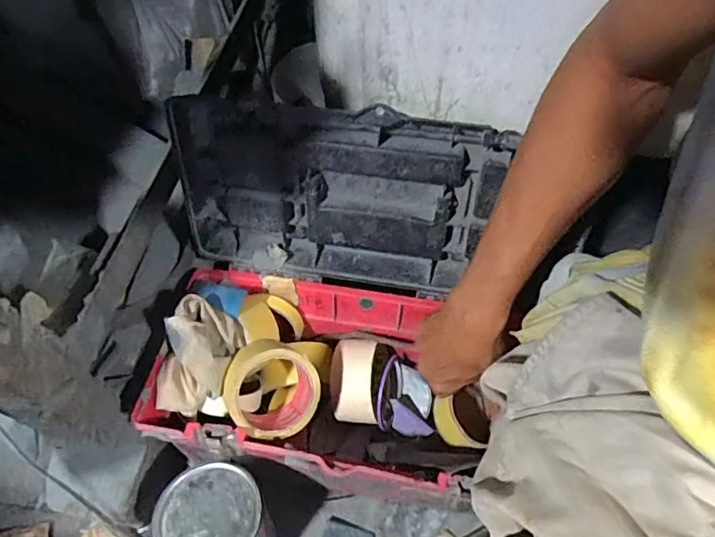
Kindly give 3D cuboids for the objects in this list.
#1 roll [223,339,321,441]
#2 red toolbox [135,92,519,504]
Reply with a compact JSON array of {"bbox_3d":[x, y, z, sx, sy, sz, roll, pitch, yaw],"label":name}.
[{"bbox_3d":[-0.094,0.128,0.551,0.097,0.061,0.097,1,88,-22],"label":"roll"},{"bbox_3d":[-0.043,0.049,0.546,0.331,0.317,0.298,4,55,3],"label":"red toolbox"}]

